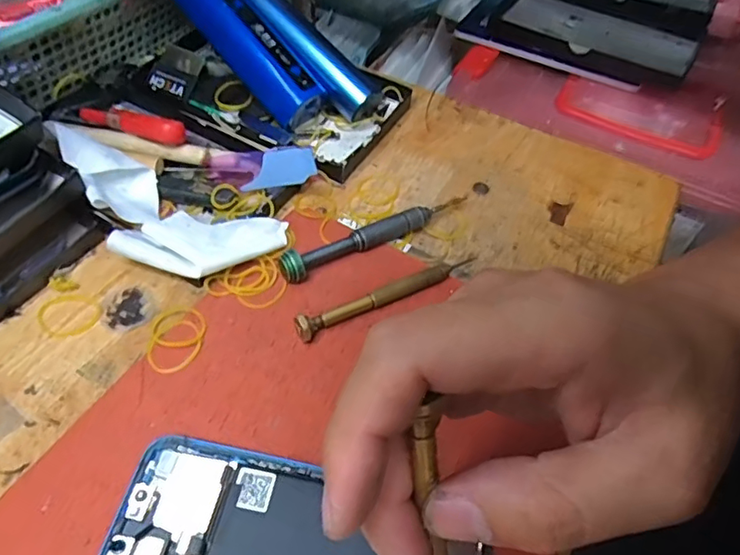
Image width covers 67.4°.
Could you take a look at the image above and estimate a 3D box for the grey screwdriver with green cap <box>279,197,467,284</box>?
[{"bbox_3d":[0.004,-0.028,0.323,0.123,0.019,0.018,-25,58,-23],"label":"grey screwdriver with green cap"}]

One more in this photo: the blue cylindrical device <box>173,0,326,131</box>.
[{"bbox_3d":[-0.085,-0.166,0.380,0.132,0.035,0.039,49,58,-7],"label":"blue cylindrical device"}]

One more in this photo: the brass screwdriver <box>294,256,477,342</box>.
[{"bbox_3d":[0.013,0.007,0.298,0.112,0.013,0.011,-22,57,-21],"label":"brass screwdriver"}]

